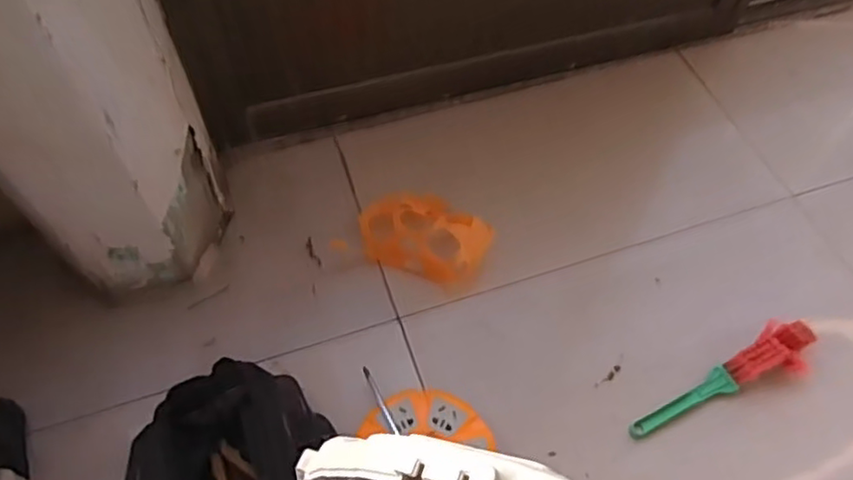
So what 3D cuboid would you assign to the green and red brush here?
[{"bbox_3d":[0.347,0.168,0.747,0.249,0.031,0.061,-29,62,-1],"label":"green and red brush"}]

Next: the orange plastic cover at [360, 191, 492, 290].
[{"bbox_3d":[-0.001,-0.016,0.825,0.172,0.058,0.119,21,62,10],"label":"orange plastic cover"}]

